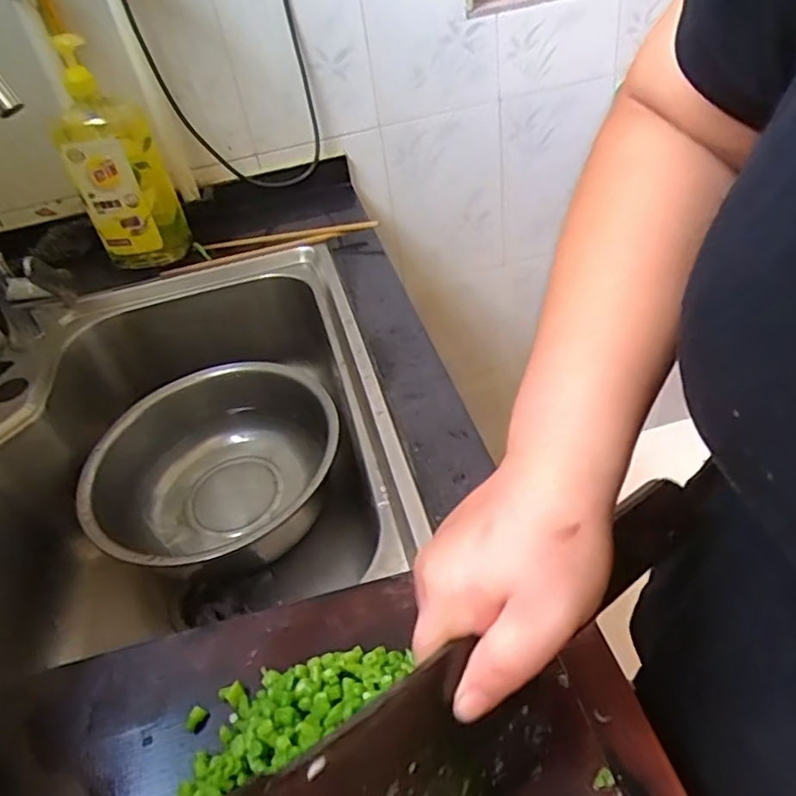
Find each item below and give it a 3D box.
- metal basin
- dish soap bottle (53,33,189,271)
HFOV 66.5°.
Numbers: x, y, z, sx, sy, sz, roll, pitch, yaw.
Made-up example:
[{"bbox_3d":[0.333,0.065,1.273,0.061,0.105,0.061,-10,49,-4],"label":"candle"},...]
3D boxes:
[{"bbox_3d":[-0.200,0.089,0.698,0.261,0.110,0.274,-7,40,6],"label":"metal basin"},{"bbox_3d":[-0.369,-0.310,0.799,0.114,0.270,0.089,-21,41,-11],"label":"dish soap bottle"}]

